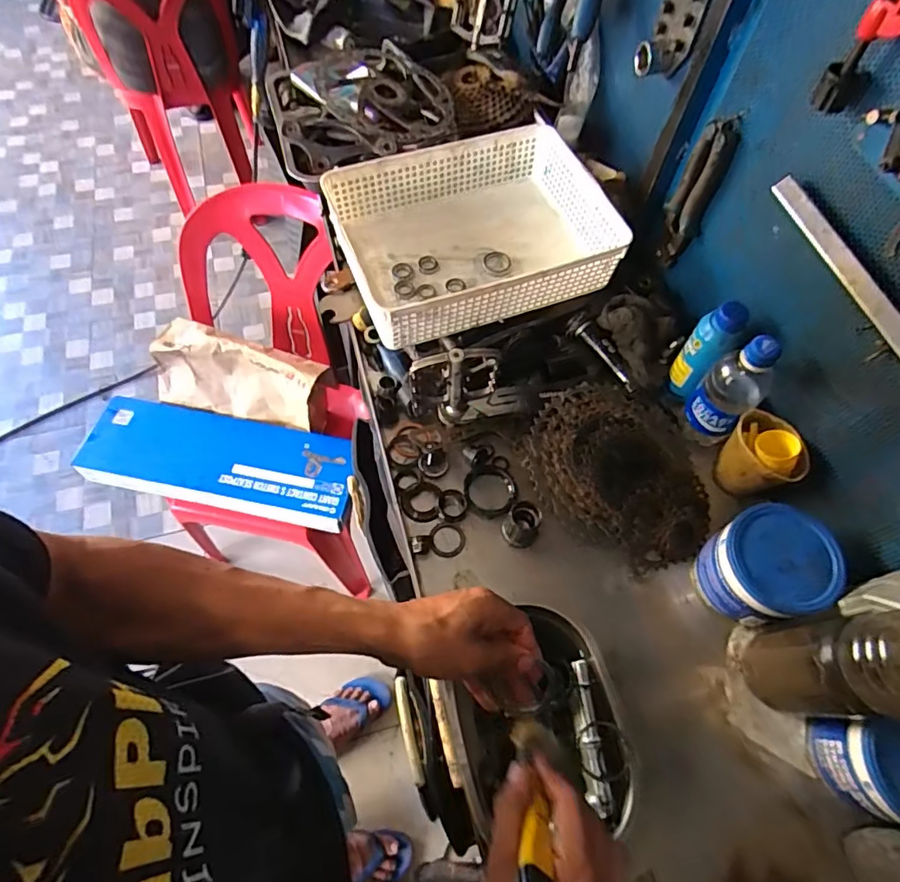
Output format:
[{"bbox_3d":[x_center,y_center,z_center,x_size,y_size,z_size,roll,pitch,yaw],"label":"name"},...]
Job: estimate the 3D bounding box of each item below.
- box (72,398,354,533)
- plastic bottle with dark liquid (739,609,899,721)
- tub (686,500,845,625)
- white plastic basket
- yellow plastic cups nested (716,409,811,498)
[{"bbox_3d":[-0.431,0.033,1.041,0.507,0.059,0.180,11,62,3],"label":"box"},{"bbox_3d":[0.319,0.177,0.432,0.067,0.266,0.076,-2,62,-4],"label":"plastic bottle with dark liquid"},{"bbox_3d":[0.313,0.127,0.555,0.102,0.102,0.098,1,61,-2],"label":"tub"},{"bbox_3d":[0.033,-0.267,0.718,0.329,0.087,0.247,-16,63,-11],"label":"white plastic basket"},{"bbox_3d":[0.339,0.018,0.607,0.067,0.106,0.063,1,61,-2],"label":"yellow plastic cups nested"}]

